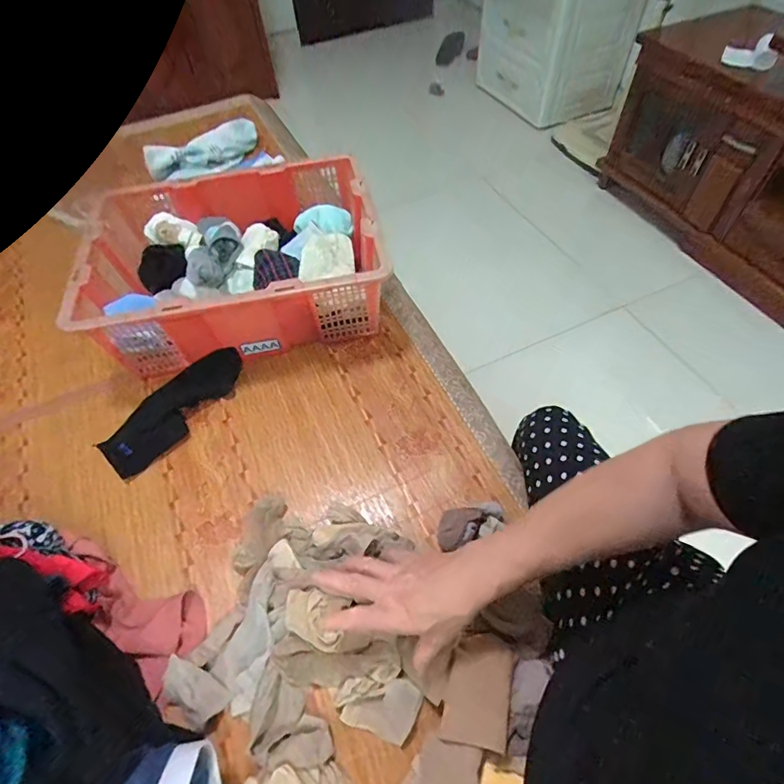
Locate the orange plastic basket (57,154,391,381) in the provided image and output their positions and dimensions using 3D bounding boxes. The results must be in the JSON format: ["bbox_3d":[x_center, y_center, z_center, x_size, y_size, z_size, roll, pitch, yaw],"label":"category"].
[{"bbox_3d":[-0.255,-0.218,0.801,0.435,0.163,0.333,-12,56,-7],"label":"orange plastic basket"}]

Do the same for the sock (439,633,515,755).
[{"bbox_3d":[0.088,0.300,0.467,0.061,0.013,0.096,8,42,15],"label":"sock"}]

